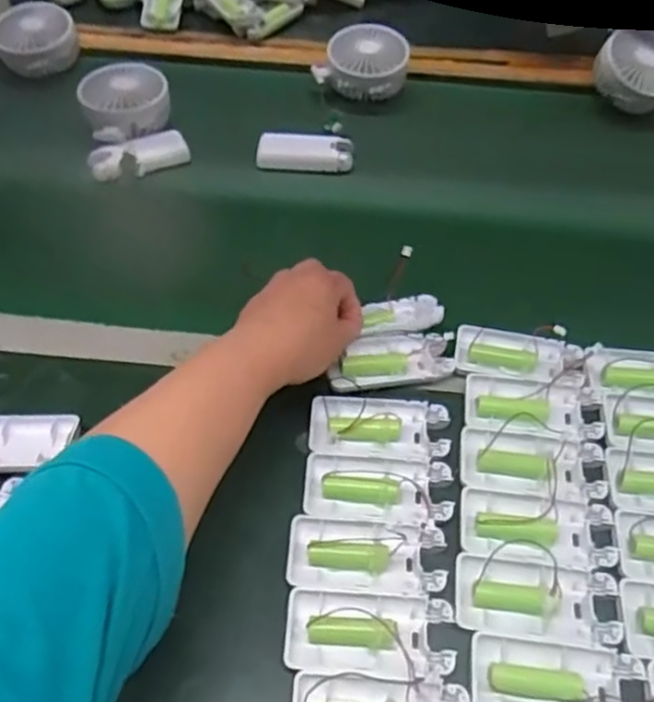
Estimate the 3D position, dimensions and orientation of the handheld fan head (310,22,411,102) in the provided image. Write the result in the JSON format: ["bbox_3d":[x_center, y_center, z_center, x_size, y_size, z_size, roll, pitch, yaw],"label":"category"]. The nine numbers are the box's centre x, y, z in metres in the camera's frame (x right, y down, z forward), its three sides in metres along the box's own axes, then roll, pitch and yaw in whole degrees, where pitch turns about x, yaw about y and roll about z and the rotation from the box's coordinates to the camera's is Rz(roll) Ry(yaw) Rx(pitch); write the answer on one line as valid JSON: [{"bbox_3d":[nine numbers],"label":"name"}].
[{"bbox_3d":[0.041,-0.308,0.723,0.086,0.043,0.075,21,55,15],"label":"handheld fan head"}]

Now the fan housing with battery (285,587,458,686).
[{"bbox_3d":[0.024,0.159,0.386,0.092,0.017,0.044,4,53,2],"label":"fan housing with battery"}]

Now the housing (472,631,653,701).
[{"bbox_3d":[0.127,0.184,0.375,0.093,0.013,0.044,7,53,4],"label":"housing"}]

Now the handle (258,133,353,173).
[{"bbox_3d":[-0.021,-0.196,0.669,0.091,0.017,0.039,-1,53,-1],"label":"handle"}]

